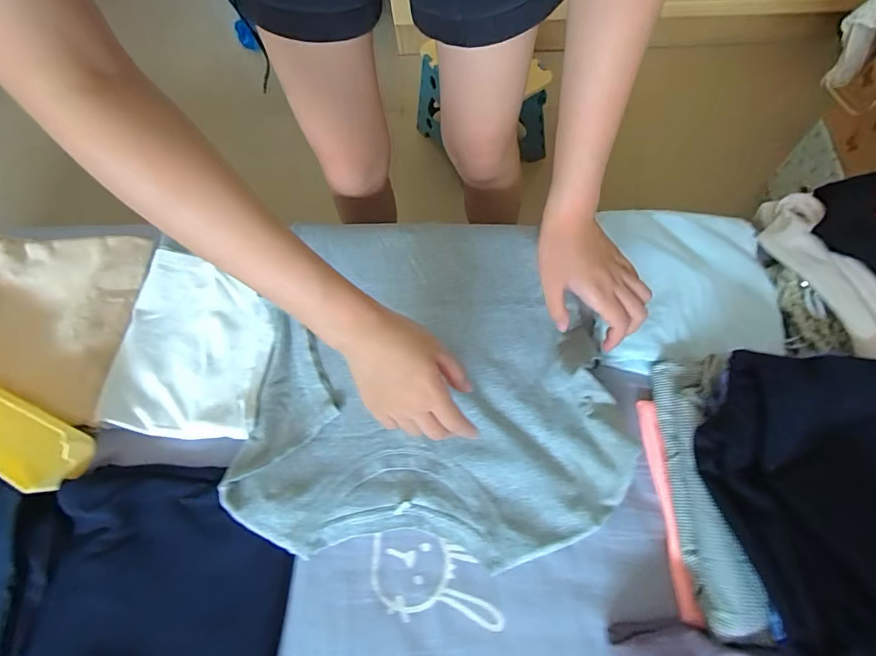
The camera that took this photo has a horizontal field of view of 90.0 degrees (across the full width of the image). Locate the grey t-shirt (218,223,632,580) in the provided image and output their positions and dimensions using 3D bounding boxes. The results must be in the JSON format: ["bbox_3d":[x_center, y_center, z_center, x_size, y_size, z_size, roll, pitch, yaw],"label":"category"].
[{"bbox_3d":[-0.005,0.037,0.451,0.351,0.043,0.348,3,69,3],"label":"grey t-shirt"}]

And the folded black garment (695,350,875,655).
[{"bbox_3d":[0.331,0.127,0.316,0.237,0.070,0.238,-2,68,4],"label":"folded black garment"}]

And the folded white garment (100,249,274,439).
[{"bbox_3d":[-0.268,0.010,0.481,0.164,0.022,0.210,1,69,2],"label":"folded white garment"}]

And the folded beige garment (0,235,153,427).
[{"bbox_3d":[-0.456,-0.005,0.484,0.211,0.028,0.228,-3,69,1],"label":"folded beige garment"}]

